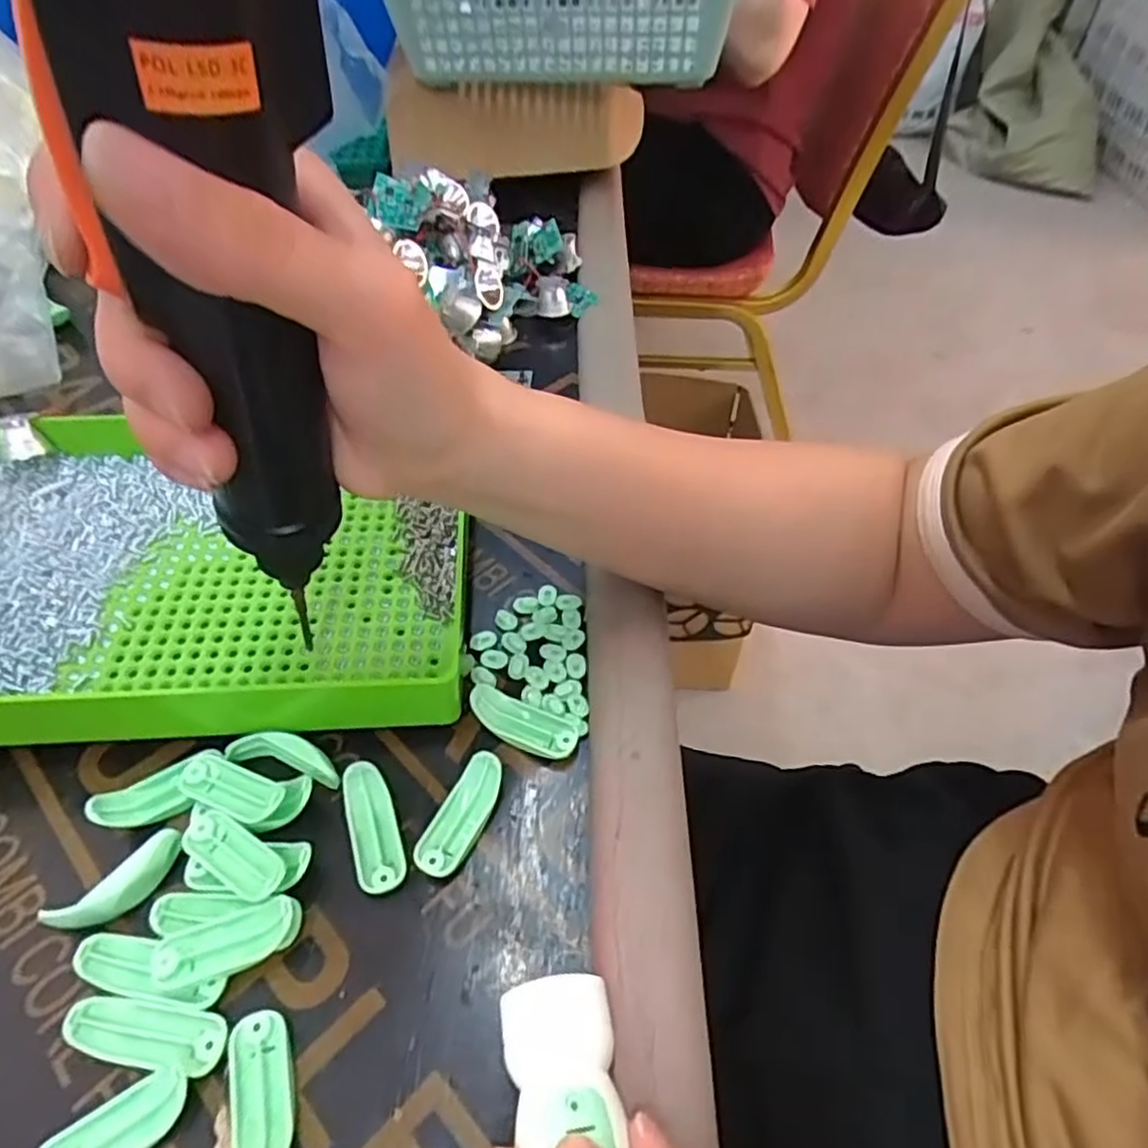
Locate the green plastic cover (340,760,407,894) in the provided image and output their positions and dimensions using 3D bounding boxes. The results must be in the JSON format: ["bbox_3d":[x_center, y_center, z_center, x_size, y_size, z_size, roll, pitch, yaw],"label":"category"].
[{"bbox_3d":[-0.067,0.084,0.242,0.015,0.005,0.042,-16,64,-14],"label":"green plastic cover"}]

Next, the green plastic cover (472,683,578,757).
[{"bbox_3d":[-0.018,0.054,0.268,0.041,0.011,0.017,18,52,14],"label":"green plastic cover"}]

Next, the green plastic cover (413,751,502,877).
[{"bbox_3d":[-0.038,0.082,0.245,0.015,0.015,0.041,22,53,17],"label":"green plastic cover"}]

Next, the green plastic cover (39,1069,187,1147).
[{"bbox_3d":[-0.121,0.148,0.192,0.038,0.007,0.015,-26,55,-21],"label":"green plastic cover"}]

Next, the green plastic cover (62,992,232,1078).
[{"bbox_3d":[-0.119,0.129,0.203,0.041,0.014,0.015,6,50,5],"label":"green plastic cover"}]

